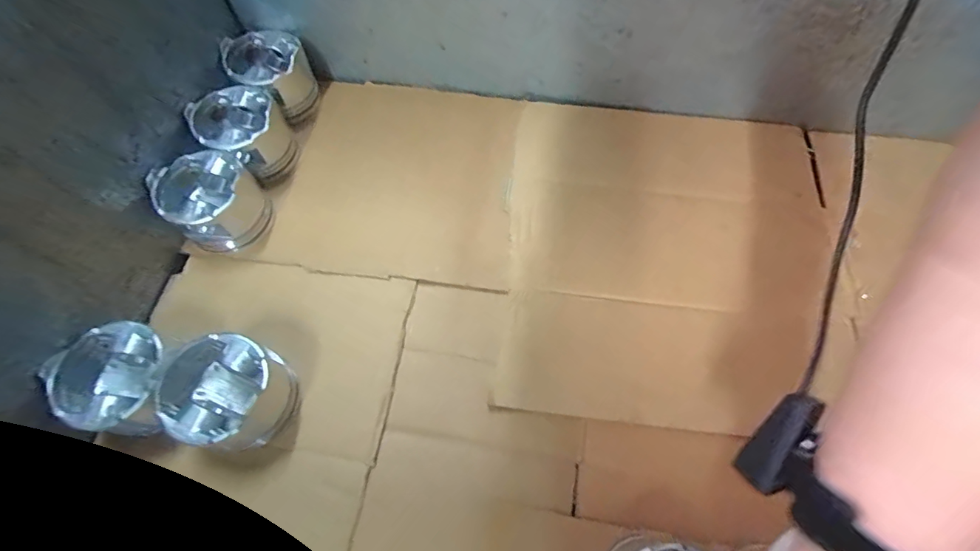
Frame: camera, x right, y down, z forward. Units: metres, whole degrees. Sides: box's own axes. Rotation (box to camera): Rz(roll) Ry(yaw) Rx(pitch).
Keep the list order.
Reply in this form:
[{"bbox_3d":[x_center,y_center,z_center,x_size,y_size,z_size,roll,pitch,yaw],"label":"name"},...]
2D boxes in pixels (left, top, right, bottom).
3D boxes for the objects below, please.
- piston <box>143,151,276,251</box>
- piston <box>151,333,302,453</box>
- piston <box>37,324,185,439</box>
[{"bbox_3d":[-0.327,-0.086,0.541,0.115,0.077,0.103,37,69,16],"label":"piston"},{"bbox_3d":[-0.252,0.116,0.443,0.102,0.077,0.096,23,66,10],"label":"piston"},{"bbox_3d":[-0.354,0.099,0.438,0.102,0.065,0.096,0,64,0],"label":"piston"}]

